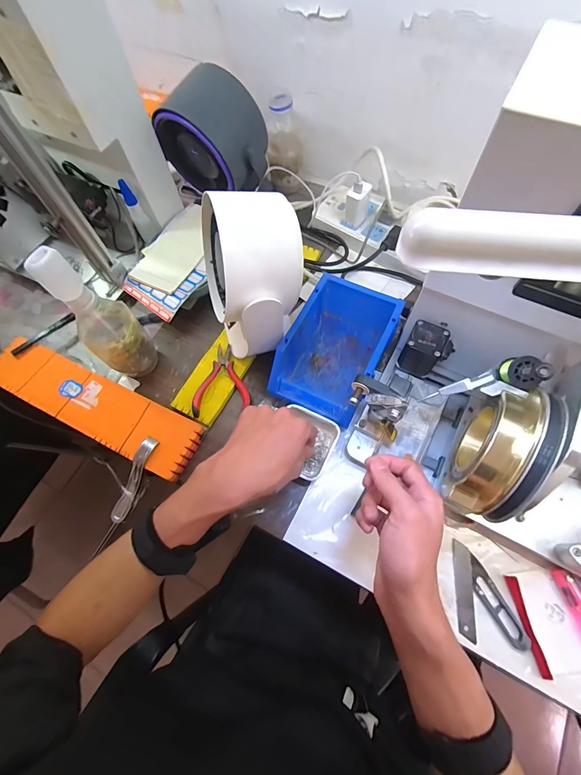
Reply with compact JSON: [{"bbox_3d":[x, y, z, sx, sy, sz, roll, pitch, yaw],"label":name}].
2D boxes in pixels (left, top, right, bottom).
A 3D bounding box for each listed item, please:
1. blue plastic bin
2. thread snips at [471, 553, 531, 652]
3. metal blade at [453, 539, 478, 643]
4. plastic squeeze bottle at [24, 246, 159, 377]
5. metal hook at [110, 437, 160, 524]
[{"bbox_3d":[0.064,-0.056,0.485,0.122,0.074,0.193,24,70,14],"label":"blue plastic bin"},{"bbox_3d":[0.230,0.240,0.388,0.024,0.007,0.093,-25,67,-7],"label":"thread snips"},{"bbox_3d":[0.199,0.230,0.395,0.019,0.004,0.097,5,66,6],"label":"metal blade"},{"bbox_3d":[-0.249,-0.088,0.458,0.075,0.222,0.068,-39,69,-13],"label":"plastic squeeze bottle"},{"bbox_3d":[-0.210,0.124,0.466,0.019,0.017,0.116,23,91,13],"label":"metal hook"}]

